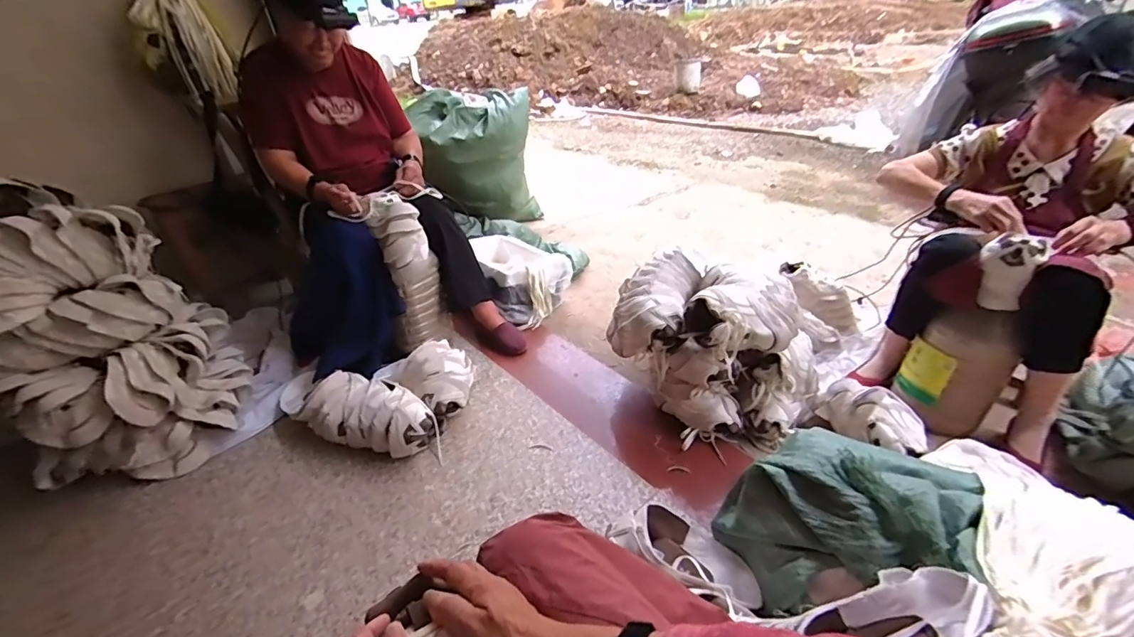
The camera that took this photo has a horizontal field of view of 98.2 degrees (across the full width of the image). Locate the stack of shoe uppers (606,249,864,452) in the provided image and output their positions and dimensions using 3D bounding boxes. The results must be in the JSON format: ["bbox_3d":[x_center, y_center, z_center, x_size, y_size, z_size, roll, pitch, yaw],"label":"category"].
[{"bbox_3d":[0.334,0.061,1.149,0.449,0.319,0.316,3,34,11],"label":"stack of shoe uppers"}]

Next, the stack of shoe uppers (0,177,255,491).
[{"bbox_3d":[-1.058,0.036,1.098,0.426,0.589,0.379,-14,35,-14],"label":"stack of shoe uppers"}]

